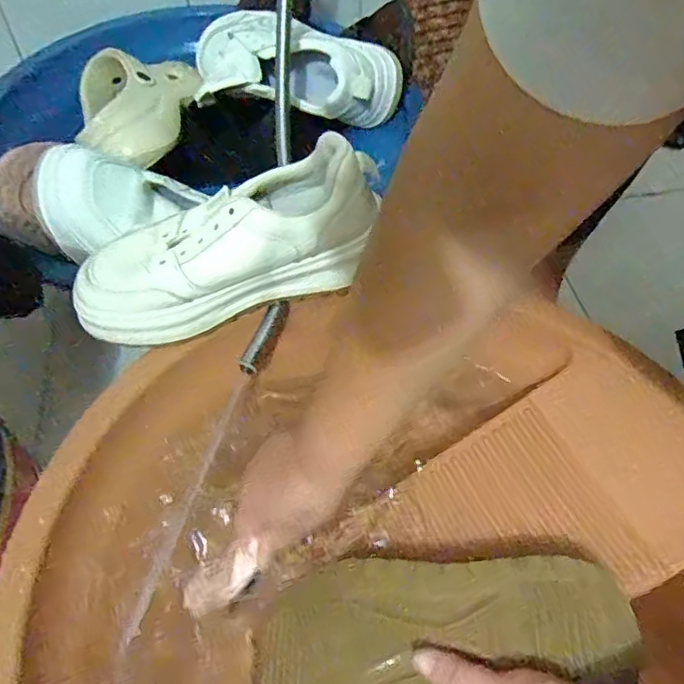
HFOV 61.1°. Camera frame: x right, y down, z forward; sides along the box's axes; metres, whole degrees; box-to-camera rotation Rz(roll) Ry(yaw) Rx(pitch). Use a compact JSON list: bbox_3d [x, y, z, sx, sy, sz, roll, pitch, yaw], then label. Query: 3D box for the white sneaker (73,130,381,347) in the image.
[{"bbox_3d":[-0.086,-0.073,0.443,0.235,0.079,0.091,-23,56,6],"label":"white sneaker"}]

